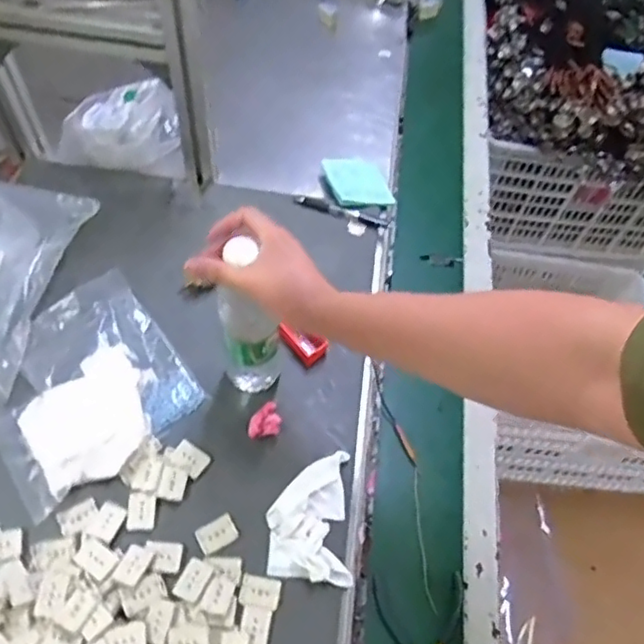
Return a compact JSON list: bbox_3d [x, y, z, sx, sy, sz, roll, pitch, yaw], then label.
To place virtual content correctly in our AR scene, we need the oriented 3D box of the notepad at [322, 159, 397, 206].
[{"bbox_3d":[0.054,-0.199,0.885,0.085,0.015,0.090,-6,58,-27],"label":"notepad"}]

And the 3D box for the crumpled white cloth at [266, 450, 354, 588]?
[{"bbox_3d":[-0.013,0.198,0.633,0.081,0.016,0.126,-1,59,-5],"label":"crumpled white cloth"}]

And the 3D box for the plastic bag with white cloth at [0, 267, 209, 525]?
[{"bbox_3d":[-0.261,0.066,0.680,0.202,0.024,0.211,-32,66,-22],"label":"plastic bag with white cloth"}]

